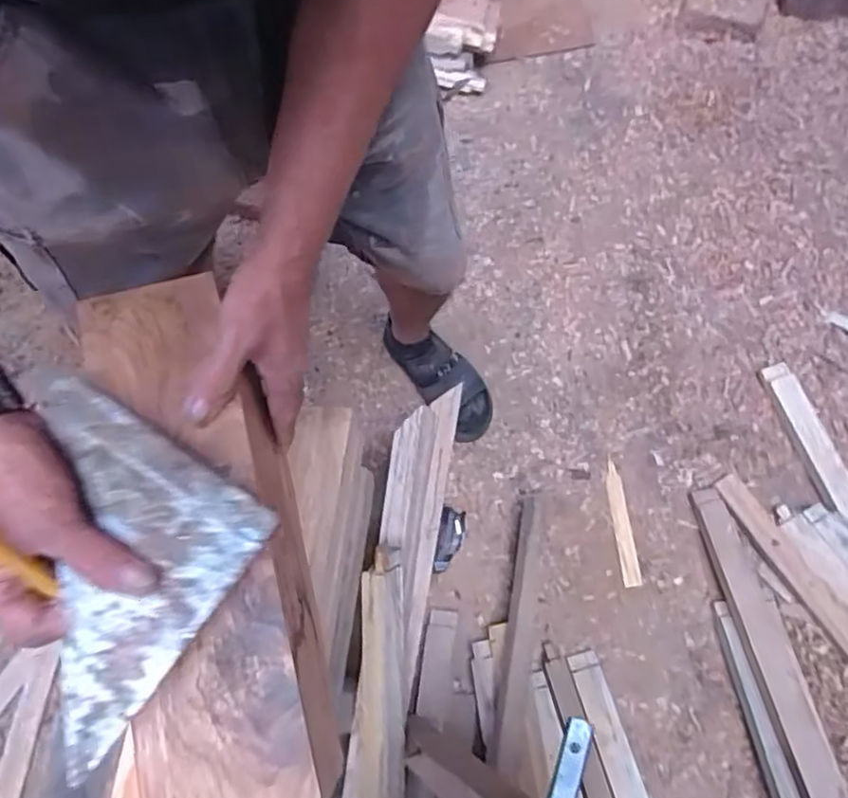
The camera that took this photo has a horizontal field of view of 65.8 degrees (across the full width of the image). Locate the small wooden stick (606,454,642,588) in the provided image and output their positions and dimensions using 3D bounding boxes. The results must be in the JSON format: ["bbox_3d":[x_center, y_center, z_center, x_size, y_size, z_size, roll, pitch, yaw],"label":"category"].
[{"bbox_3d":[0.330,0.205,1.099,0.029,0.008,0.210,-6,72,-1],"label":"small wooden stick"}]

